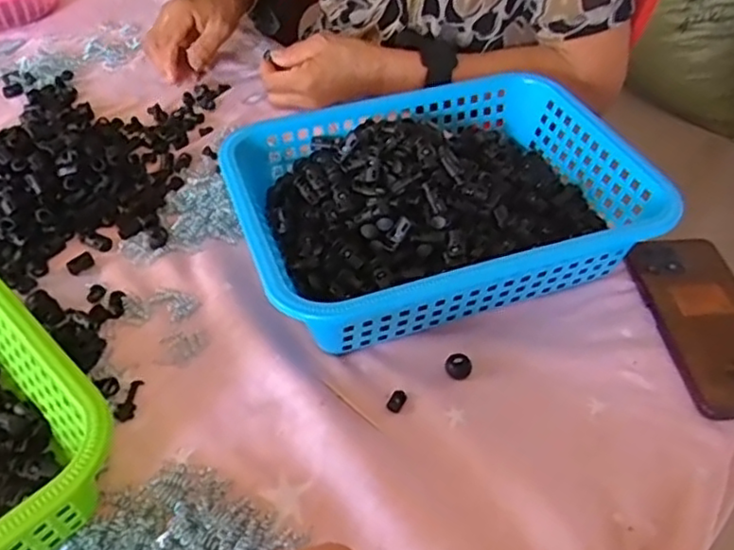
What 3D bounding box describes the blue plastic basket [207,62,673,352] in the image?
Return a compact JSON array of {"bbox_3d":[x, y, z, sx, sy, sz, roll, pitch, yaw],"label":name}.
[{"bbox_3d":[0.051,-0.054,0.512,0.296,0.081,0.214,-12,48,-12],"label":"blue plastic basket"}]

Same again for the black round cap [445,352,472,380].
[{"bbox_3d":[0.063,0.063,0.450,0.017,0.006,0.018,1,47,-1],"label":"black round cap"}]

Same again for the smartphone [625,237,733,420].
[{"bbox_3d":[0.252,0.033,0.480,0.077,0.013,0.158,-3,47,-3],"label":"smartphone"}]

